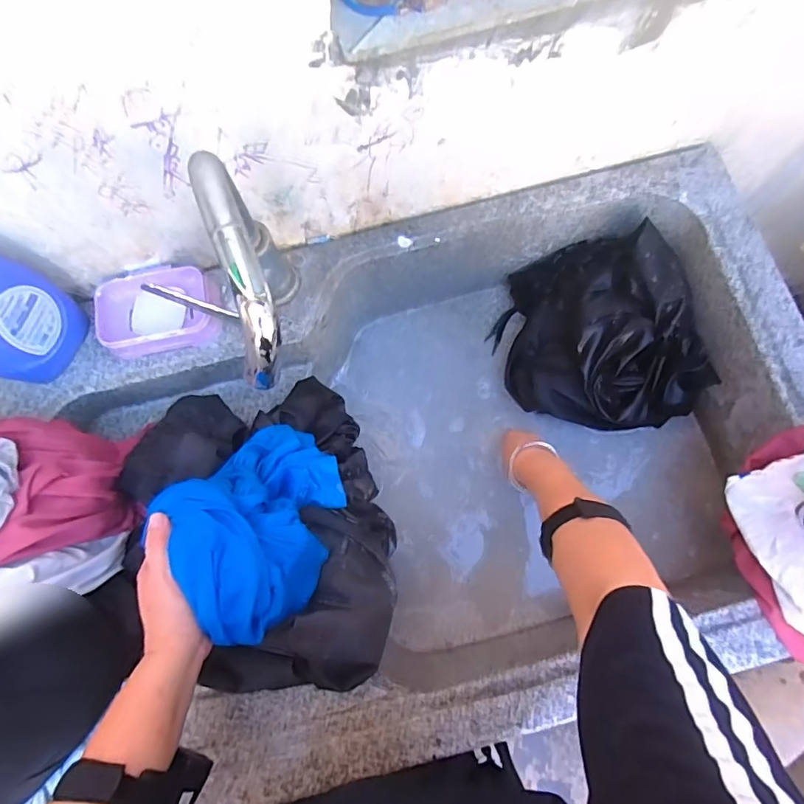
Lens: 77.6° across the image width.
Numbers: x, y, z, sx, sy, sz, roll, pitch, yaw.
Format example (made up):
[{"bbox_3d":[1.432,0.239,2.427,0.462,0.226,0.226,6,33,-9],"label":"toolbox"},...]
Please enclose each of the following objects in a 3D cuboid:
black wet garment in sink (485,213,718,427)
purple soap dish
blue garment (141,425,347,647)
[{"bbox_3d":[0.259,-0.093,0.656,0.215,0.155,0.256,-17,76,-2],"label":"black wet garment in sink"},{"bbox_3d":[-0.266,-0.099,0.547,0.123,0.030,0.081,-15,76,-2],"label":"purple soap dish"},{"bbox_3d":[-0.124,0.105,0.442,0.153,0.085,0.147,-44,78,-9],"label":"blue garment"}]

